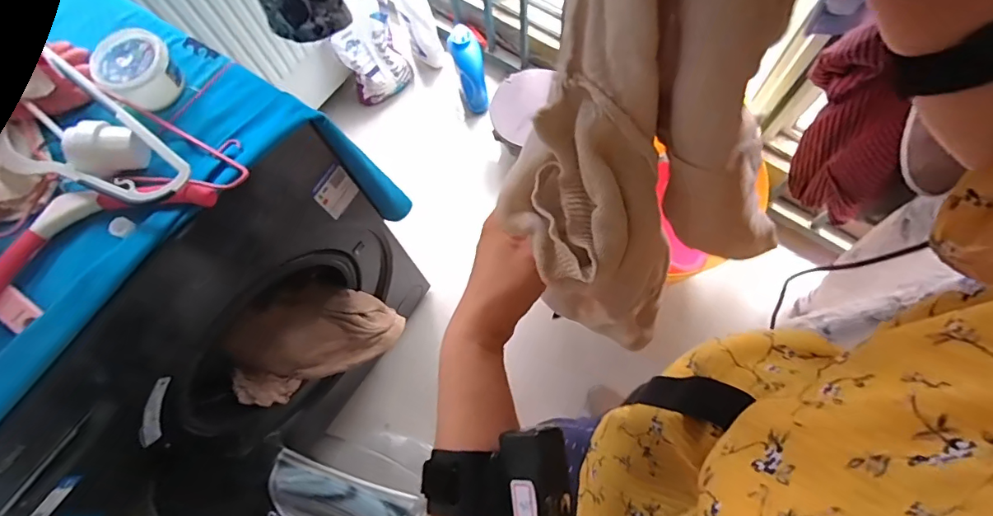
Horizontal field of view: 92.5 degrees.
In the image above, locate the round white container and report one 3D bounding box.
[{"bbox_3d":[-0.430,-0.226,0.576,0.079,0.049,0.082,-1,72,2],"label":"round white container"}]

